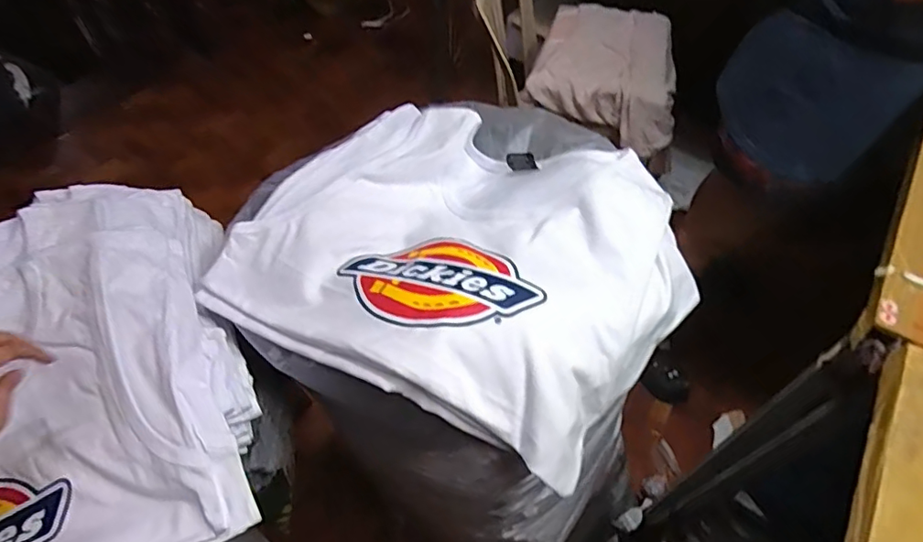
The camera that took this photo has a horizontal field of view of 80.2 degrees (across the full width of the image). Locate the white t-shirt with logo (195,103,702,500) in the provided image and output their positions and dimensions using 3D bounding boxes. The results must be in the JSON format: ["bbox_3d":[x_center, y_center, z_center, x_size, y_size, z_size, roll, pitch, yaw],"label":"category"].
[{"bbox_3d":[0.002,-0.037,0.636,0.504,0.092,0.400,22,57,13],"label":"white t-shirt with logo"}]

